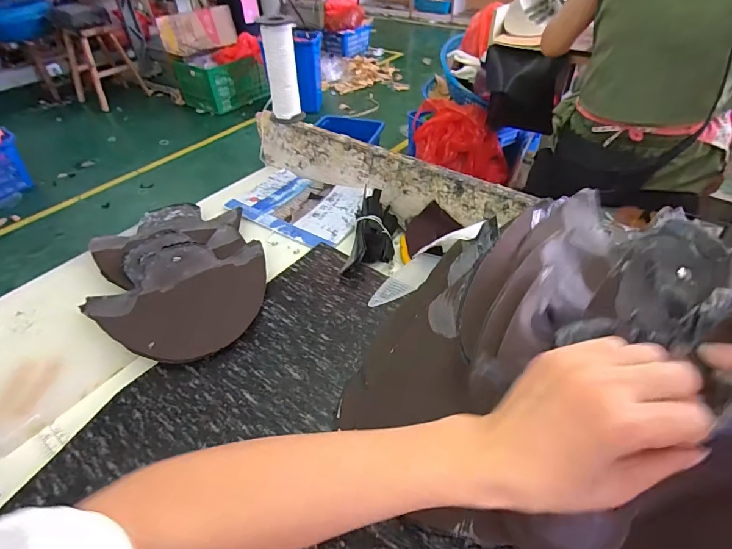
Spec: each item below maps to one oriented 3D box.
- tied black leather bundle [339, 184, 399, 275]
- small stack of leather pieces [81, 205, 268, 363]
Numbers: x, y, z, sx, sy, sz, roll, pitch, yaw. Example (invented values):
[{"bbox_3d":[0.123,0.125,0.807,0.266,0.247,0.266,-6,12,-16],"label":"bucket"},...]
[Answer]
[{"bbox_3d":[0.010,-0.060,0.526,0.059,0.041,0.149,7,44,8],"label":"tied black leather bundle"},{"bbox_3d":[-0.233,-0.009,0.487,0.196,0.033,0.263,-15,45,-15],"label":"small stack of leather pieces"}]

